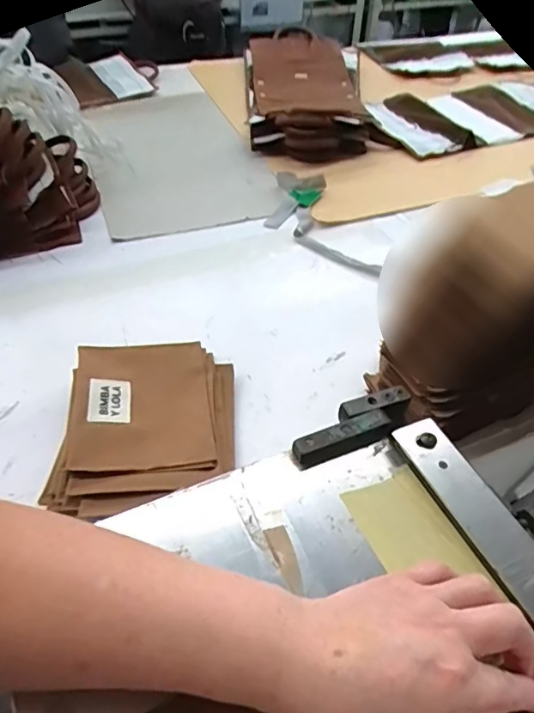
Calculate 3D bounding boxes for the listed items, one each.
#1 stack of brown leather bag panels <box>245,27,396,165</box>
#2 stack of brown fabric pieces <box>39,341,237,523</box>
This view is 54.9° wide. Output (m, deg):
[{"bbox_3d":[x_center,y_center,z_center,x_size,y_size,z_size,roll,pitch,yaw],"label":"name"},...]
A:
[{"bbox_3d":[0.097,-0.614,1.162,0.274,0.073,0.556,-1,46,-4],"label":"stack of brown leather bag panels"},{"bbox_3d":[-0.121,0.067,0.535,0.172,0.041,0.206,-2,46,-5],"label":"stack of brown fabric pieces"}]

